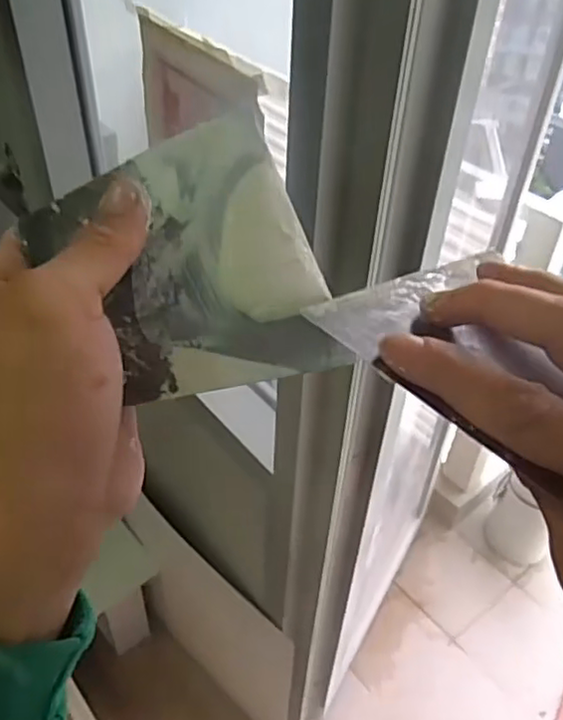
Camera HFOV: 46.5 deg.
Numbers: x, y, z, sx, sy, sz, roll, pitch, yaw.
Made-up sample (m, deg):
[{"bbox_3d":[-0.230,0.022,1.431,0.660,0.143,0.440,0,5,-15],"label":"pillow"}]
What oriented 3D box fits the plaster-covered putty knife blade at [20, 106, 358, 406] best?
[{"bbox_3d":[-0.034,-0.033,0.241,0.091,0.009,0.099,-22,86,-11],"label":"plaster-covered putty knife blade"}]

